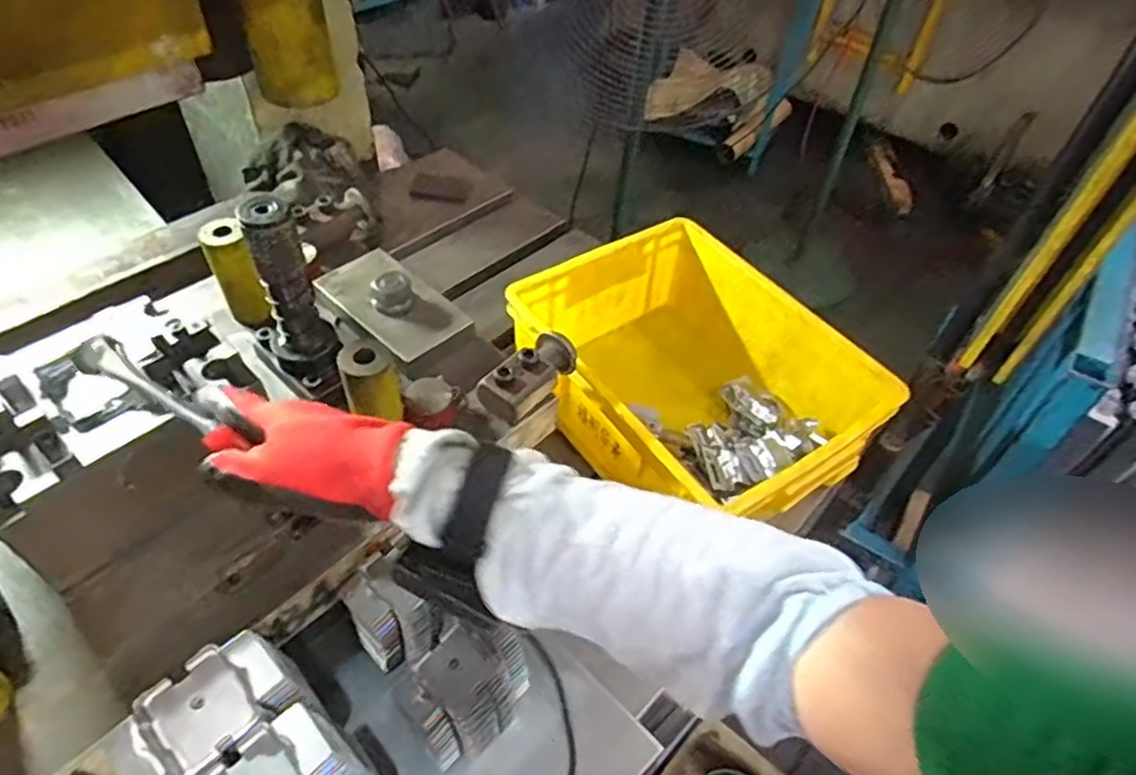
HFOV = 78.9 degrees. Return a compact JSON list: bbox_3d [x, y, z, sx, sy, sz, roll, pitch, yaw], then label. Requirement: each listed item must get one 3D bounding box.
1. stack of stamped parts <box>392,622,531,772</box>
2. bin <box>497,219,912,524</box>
[{"bbox_3d":[-0.079,0.235,0.524,0.086,0.094,0.060,-35,58,-30],"label":"stack of stamped parts"},{"bbox_3d":[0.134,-0.005,0.738,0.271,0.132,0.343,-28,55,-26],"label":"bin"}]

